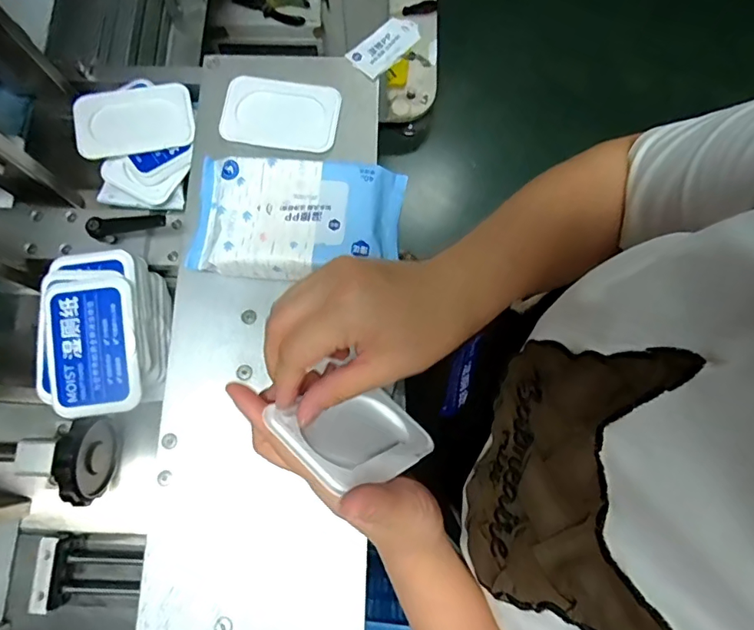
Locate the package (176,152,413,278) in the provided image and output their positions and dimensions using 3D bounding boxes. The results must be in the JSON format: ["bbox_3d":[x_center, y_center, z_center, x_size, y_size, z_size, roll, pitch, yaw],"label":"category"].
[{"bbox_3d":[-0.073,-0.083,0.445,0.184,0.045,0.106,4,77,2],"label":"package"}]

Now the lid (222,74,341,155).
[{"bbox_3d":[-0.095,-0.198,0.483,0.111,0.009,0.073,9,76,0],"label":"lid"}]

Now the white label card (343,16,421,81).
[{"bbox_3d":[0.009,-0.279,0.506,0.075,0.006,0.043,-44,78,-6],"label":"white label card"}]

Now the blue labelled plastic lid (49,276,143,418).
[{"bbox_3d":[-0.234,0.026,0.405,0.071,0.011,0.113,-4,87,-1],"label":"blue labelled plastic lid"}]

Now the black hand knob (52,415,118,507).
[{"bbox_3d":[-0.248,0.121,0.413,0.026,0.059,0.070,5,77,2],"label":"black hand knob"}]

